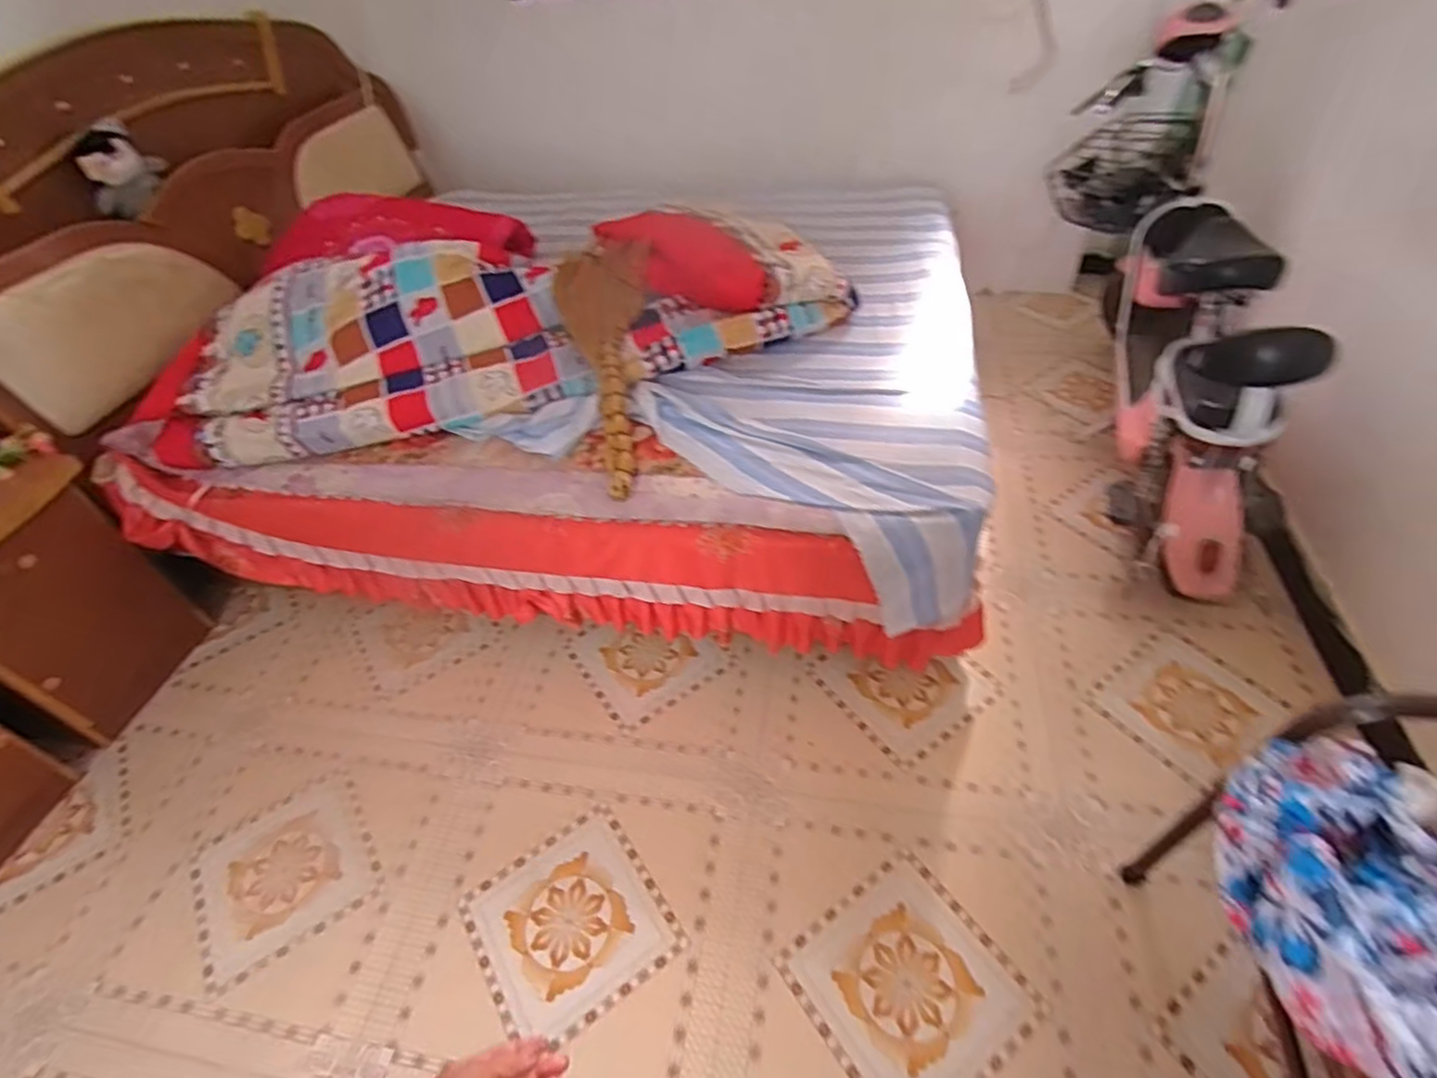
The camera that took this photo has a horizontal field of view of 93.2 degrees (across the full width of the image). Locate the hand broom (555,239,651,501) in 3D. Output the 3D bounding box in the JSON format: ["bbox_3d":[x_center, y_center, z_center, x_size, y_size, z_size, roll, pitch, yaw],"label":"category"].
[{"bbox_3d":[-0.251,-0.426,1.531,0.215,0.081,0.798,-7,62,-2],"label":"hand broom"}]

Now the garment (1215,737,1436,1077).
[{"bbox_3d":[0.657,0.350,0.673,0.196,0.197,0.390,7,47,14],"label":"garment"}]

